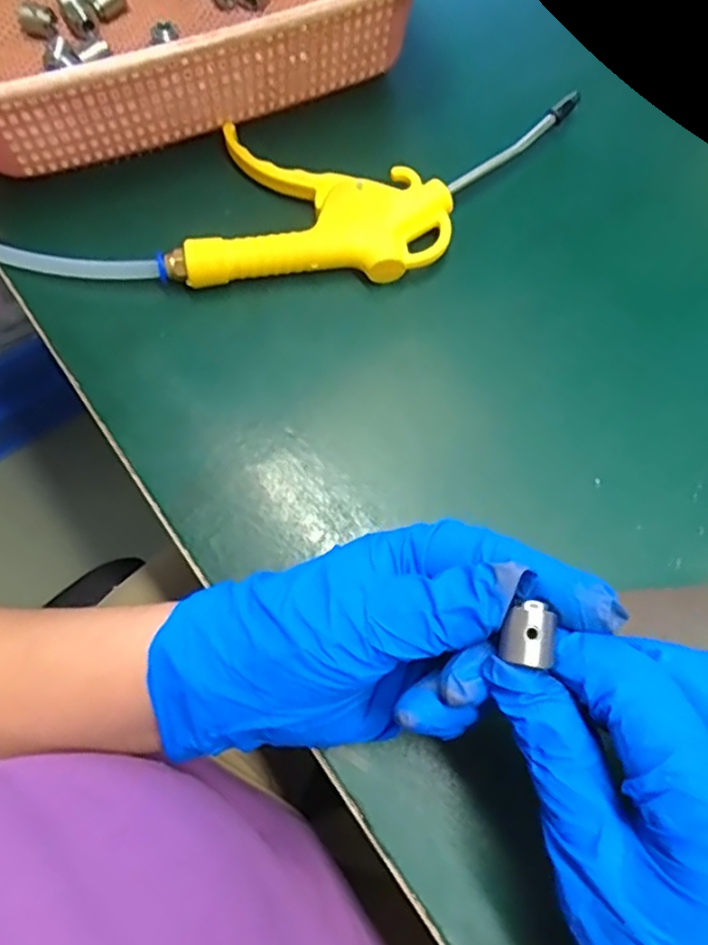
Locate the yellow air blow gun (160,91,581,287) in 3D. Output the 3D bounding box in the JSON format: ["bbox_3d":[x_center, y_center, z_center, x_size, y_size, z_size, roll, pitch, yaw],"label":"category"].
[{"bbox_3d":[0.013,-0.146,0.354,0.207,0.020,0.101,-3,69,-1],"label":"yellow air blow gun"}]

